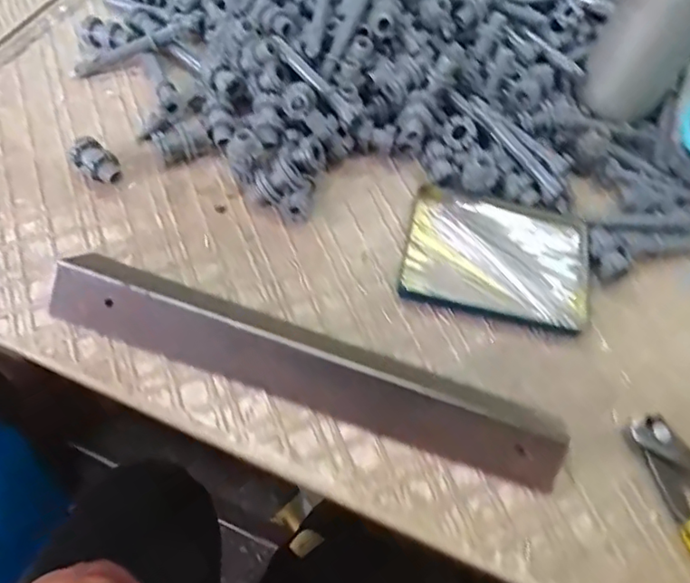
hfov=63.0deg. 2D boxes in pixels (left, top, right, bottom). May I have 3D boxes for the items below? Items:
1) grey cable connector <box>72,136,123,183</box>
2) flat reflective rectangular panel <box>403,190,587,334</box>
[{"bbox_3d":[-0.177,-0.092,0.400,0.035,0.022,0.019,36,63,16],"label":"grey cable connector"},{"bbox_3d":[0.108,-0.024,0.402,0.126,0.017,0.098,12,59,3],"label":"flat reflective rectangular panel"}]

